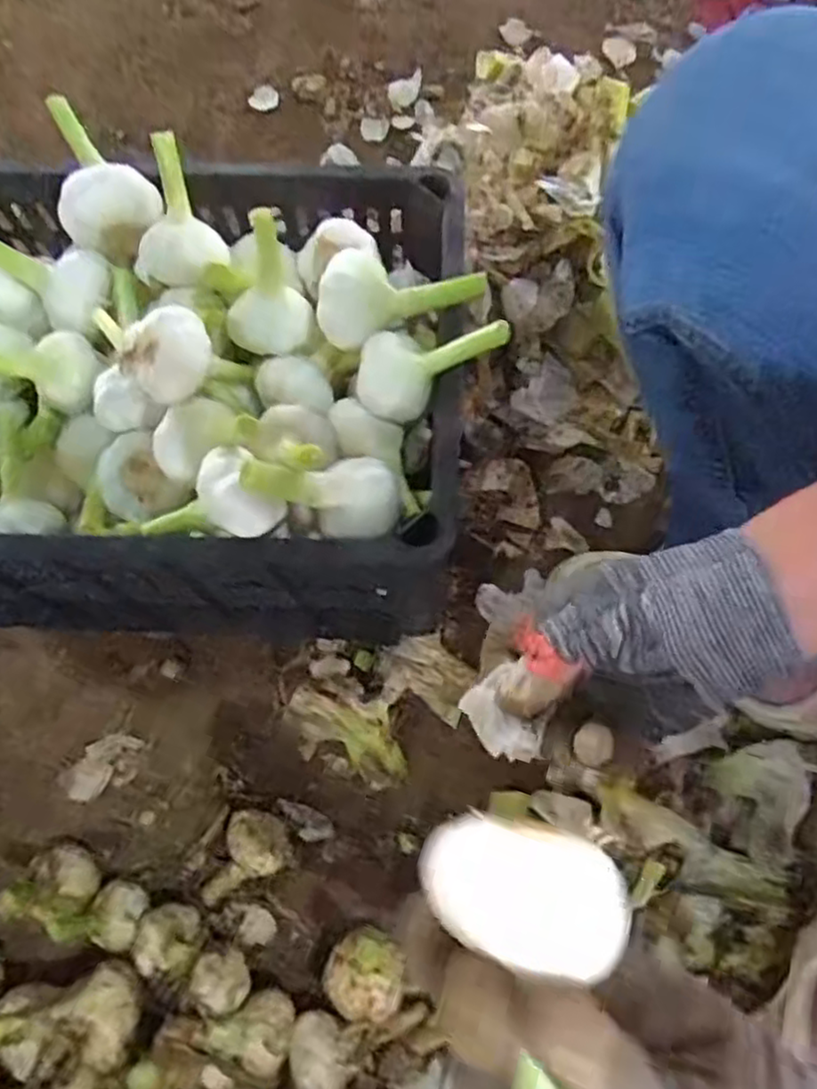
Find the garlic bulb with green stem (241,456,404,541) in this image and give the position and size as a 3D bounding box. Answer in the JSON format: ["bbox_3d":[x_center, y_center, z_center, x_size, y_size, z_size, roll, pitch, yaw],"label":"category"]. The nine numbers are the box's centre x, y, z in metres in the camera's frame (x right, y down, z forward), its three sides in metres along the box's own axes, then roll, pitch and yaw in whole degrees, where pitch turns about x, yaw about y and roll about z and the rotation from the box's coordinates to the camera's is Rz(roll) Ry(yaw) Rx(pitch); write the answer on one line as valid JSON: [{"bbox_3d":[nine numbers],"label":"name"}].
[{"bbox_3d":[-0.054,-0.034,0.413,0.093,0.041,0.047,12,71,-27],"label":"garlic bulb with green stem"}]

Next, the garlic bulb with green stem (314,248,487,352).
[{"bbox_3d":[-0.005,-0.154,0.451,0.103,0.042,0.048,6,73,3],"label":"garlic bulb with green stem"}]

